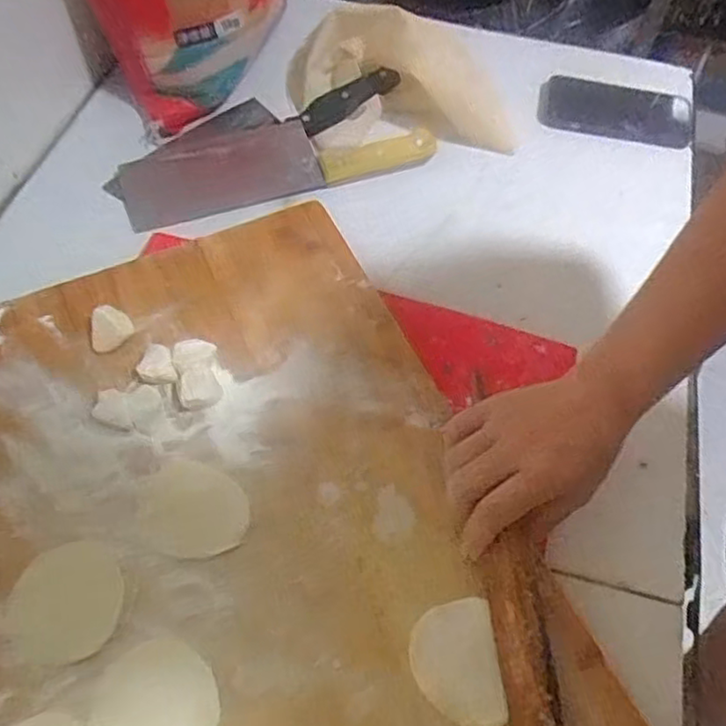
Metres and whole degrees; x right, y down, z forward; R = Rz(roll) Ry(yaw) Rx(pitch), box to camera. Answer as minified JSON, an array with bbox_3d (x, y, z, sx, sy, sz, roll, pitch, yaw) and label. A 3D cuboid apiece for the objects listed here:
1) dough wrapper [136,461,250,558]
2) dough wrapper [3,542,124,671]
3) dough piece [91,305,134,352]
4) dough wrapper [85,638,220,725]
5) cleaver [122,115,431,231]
[{"bbox_3d":[-0.112,0.095,0.434,0.073,0.004,0.060,27,62,14],"label":"dough wrapper"},{"bbox_3d":[-0.178,0.143,0.401,0.064,0.004,0.066,1,59,-1],"label":"dough wrapper"},{"bbox_3d":[-0.187,-0.026,0.494,0.030,0.025,0.021,-34,65,-20],"label":"dough piece"},{"bbox_3d":[-0.118,0.191,0.374,0.068,0.004,0.064,1,59,-1],"label":"dough wrapper"},{"bbox_3d":[-0.083,-0.196,0.629,0.280,0.026,0.086,-17,61,-11],"label":"cleaver"}]

